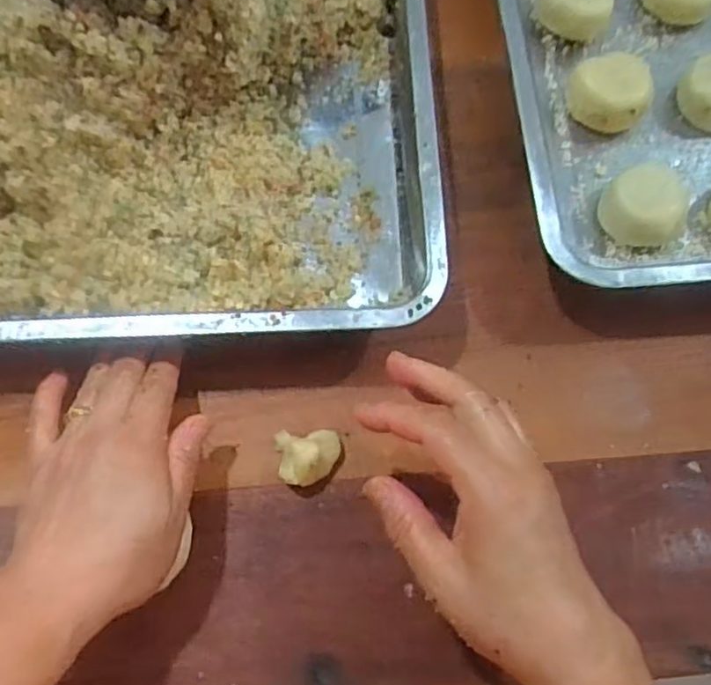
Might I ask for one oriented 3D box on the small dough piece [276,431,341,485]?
[{"bbox_3d":[-0.028,0.067,0.394,0.037,0.025,0.032,3,70,-1],"label":"small dough piece"}]

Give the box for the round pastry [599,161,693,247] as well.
[{"bbox_3d":[0.186,-0.086,0.442,0.048,0.033,0.051,1,70,-2],"label":"round pastry"}]

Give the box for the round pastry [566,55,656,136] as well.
[{"bbox_3d":[0.175,-0.173,0.472,0.053,0.030,0.049,1,70,-2],"label":"round pastry"}]

